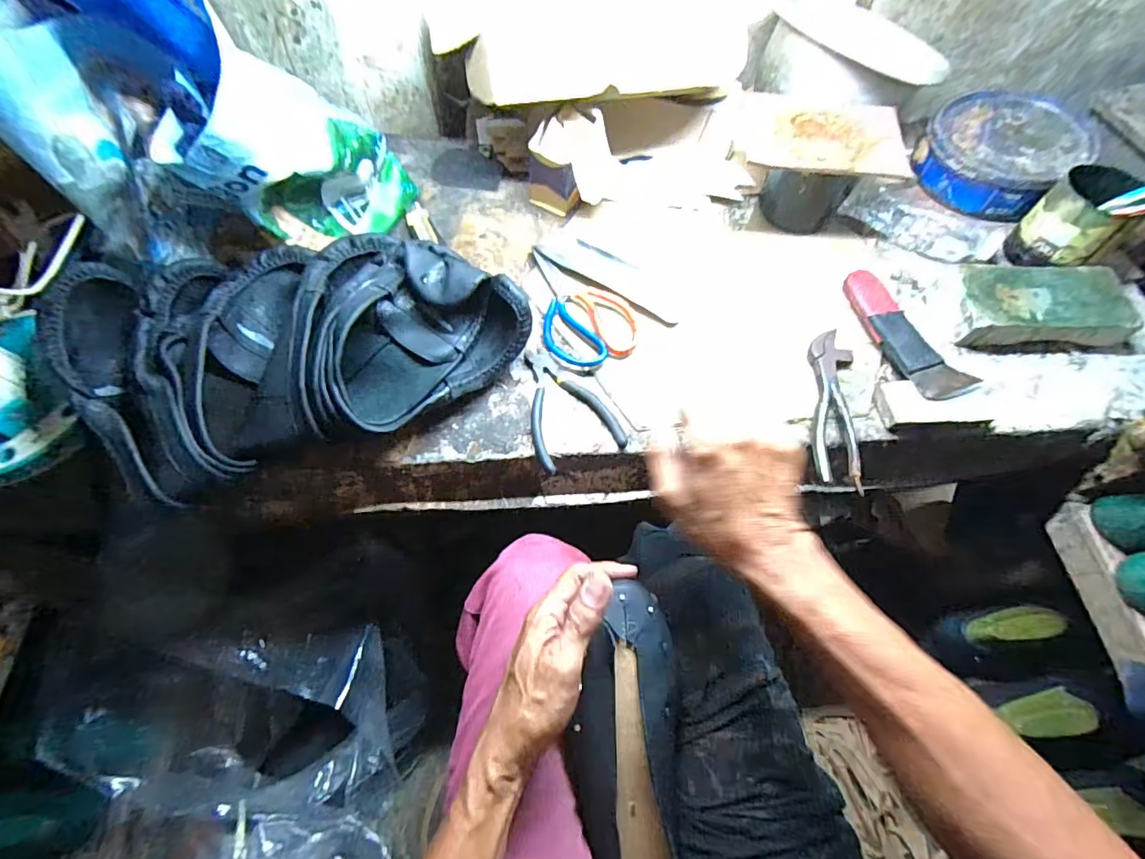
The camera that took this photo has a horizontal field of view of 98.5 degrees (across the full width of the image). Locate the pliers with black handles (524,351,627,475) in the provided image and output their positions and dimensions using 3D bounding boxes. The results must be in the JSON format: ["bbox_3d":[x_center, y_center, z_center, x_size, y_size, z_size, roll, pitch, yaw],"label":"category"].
[{"bbox_3d":[-0.015,-0.028,0.510,0.087,0.013,0.142,-23,68,-13],"label":"pliers with black handles"}]

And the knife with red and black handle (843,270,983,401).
[{"bbox_3d":[0.372,-0.111,0.551,0.072,0.015,0.176,-16,66,-10],"label":"knife with red and black handle"}]

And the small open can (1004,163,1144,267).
[{"bbox_3d":[0.580,-0.245,0.572,0.092,0.086,0.078,-40,72,-19],"label":"small open can"}]

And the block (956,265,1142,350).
[{"bbox_3d":[0.529,-0.140,0.557,0.201,0.037,0.095,2,64,-2],"label":"block"}]

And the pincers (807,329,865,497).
[{"bbox_3d":[0.273,-0.027,0.512,0.046,0.022,0.188,11,64,2],"label":"pincers"}]

